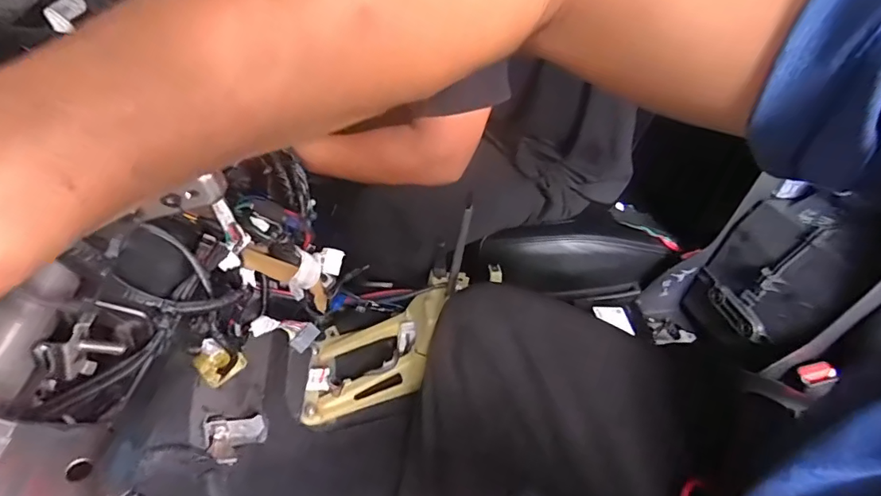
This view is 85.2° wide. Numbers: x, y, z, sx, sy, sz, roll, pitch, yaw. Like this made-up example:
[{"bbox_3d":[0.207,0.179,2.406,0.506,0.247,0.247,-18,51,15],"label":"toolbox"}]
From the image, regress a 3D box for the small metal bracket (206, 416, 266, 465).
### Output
[{"bbox_3d":[-0.246,0.229,0.576,0.071,0.045,0.028,2,12,-26],"label":"small metal bracket"}]

